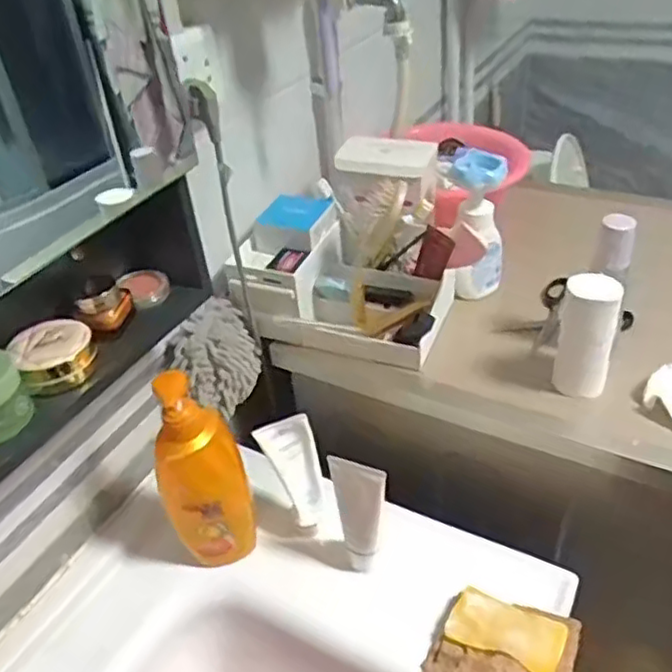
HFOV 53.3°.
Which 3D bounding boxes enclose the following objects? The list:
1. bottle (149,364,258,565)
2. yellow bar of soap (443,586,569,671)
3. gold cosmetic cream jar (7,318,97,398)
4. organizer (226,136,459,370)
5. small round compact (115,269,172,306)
[{"bbox_3d":[-0.137,0.144,0.690,0.086,0.249,0.046,-15,38,-13],"label":"bottle"},{"bbox_3d":[0.165,0.285,0.647,0.105,0.016,0.054,17,42,26],"label":"yellow bar of soap"},{"bbox_3d":[-0.245,0.020,0.590,0.065,0.042,0.060,-3,37,3],"label":"gold cosmetic cream jar"},{"bbox_3d":[0.017,-0.112,0.830,0.252,0.194,0.176,8,39,17],"label":"organizer"},{"bbox_3d":[-0.189,-0.049,0.668,0.040,0.020,0.043,-3,37,3],"label":"small round compact"}]

